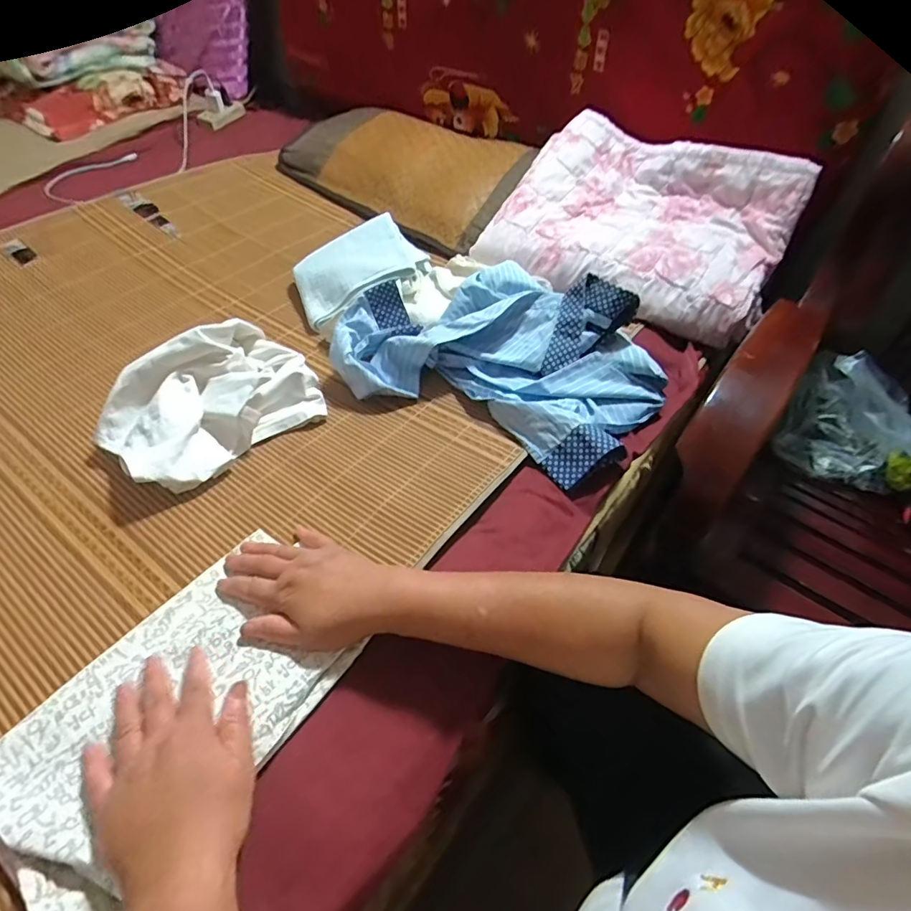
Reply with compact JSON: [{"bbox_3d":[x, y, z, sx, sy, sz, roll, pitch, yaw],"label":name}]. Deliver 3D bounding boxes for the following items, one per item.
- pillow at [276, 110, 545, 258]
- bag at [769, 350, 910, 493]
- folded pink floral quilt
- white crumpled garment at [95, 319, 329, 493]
[{"bbox_3d":[-0.091,-0.615,1.090,0.314,0.103,0.563,-36,58,-29],"label":"pillow"},{"bbox_3d":[0.615,-0.052,0.786,0.182,0.141,0.140,29,54,21],"label":"bag"},{"bbox_3d":[0.299,-0.404,0.840,0.446,0.092,0.367,25,68,18],"label":"folded pink floral quilt"},{"bbox_3d":[-0.286,-0.072,0.610,0.145,0.098,0.235,36,57,26],"label":"white crumpled garment"}]

